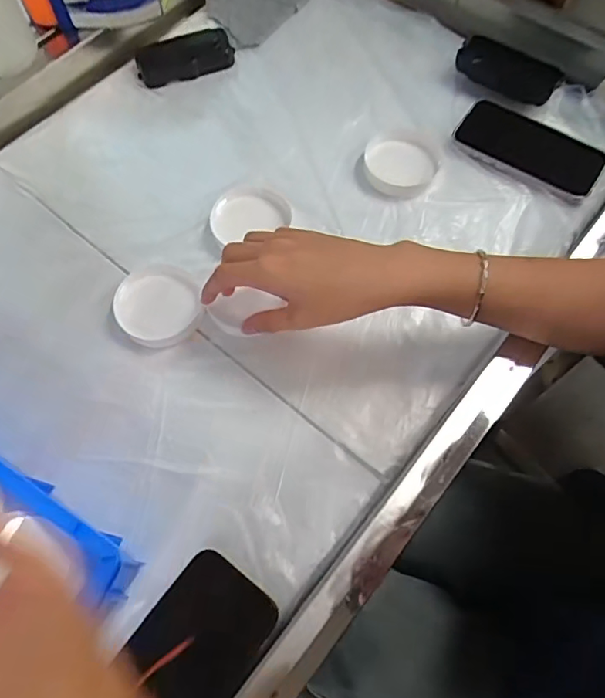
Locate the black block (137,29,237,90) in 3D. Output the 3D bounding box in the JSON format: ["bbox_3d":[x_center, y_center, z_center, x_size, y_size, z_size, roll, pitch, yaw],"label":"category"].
[{"bbox_3d":[-0.134,-0.335,0.609,0.107,0.018,0.047,-23,68,-10],"label":"black block"}]

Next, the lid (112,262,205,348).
[{"bbox_3d":[-0.132,-0.041,0.486,0.086,0.010,0.074,35,70,14],"label":"lid"}]

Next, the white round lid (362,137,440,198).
[{"bbox_3d":[0.099,-0.190,0.548,0.073,0.018,0.073,0,66,0],"label":"white round lid"}]

